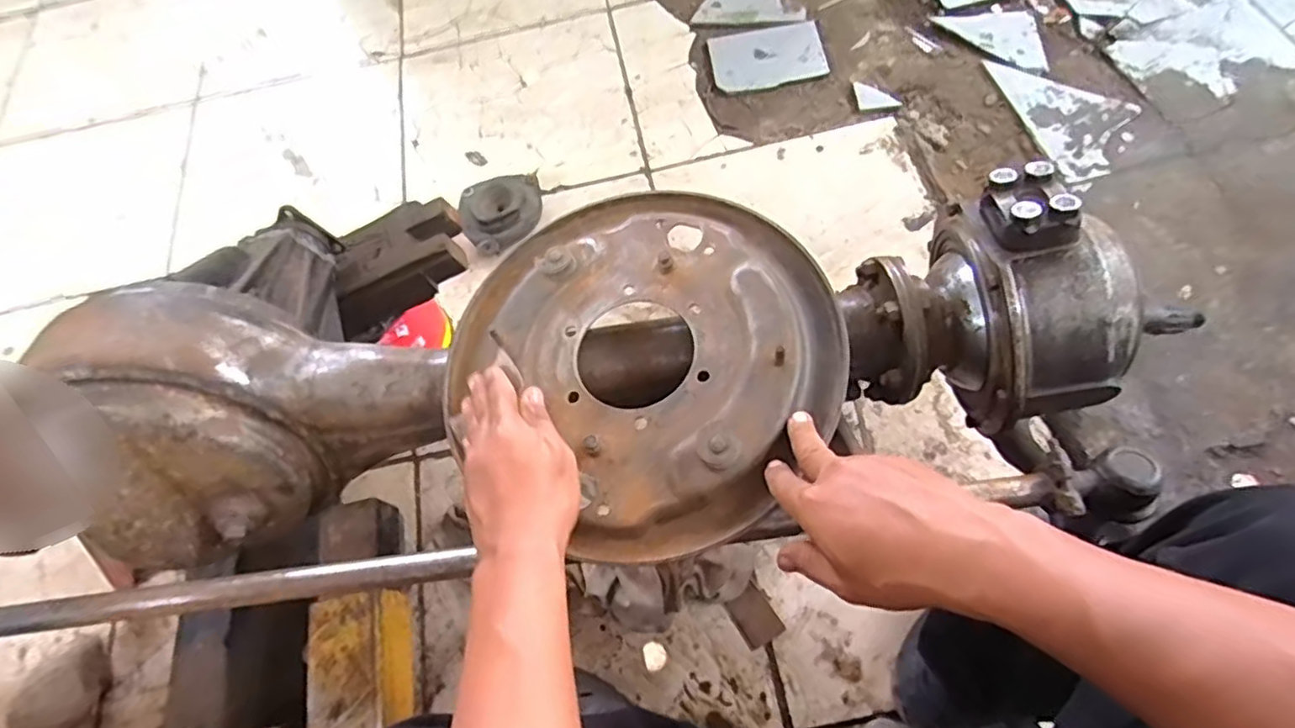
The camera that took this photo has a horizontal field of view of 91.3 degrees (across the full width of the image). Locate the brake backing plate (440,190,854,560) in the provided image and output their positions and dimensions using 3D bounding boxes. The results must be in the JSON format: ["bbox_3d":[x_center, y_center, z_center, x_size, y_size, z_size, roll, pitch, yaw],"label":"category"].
[{"bbox_3d":[-0.005,-0.016,0.484,0.287,0.056,0.275,-1,68,3],"label":"brake backing plate"}]

